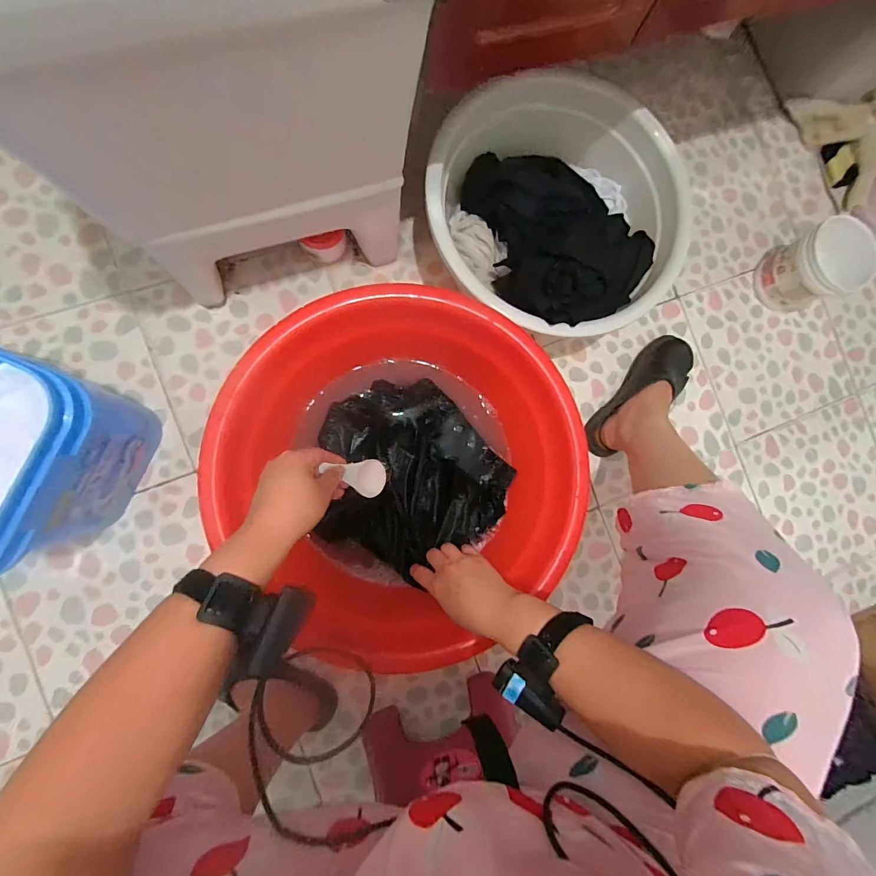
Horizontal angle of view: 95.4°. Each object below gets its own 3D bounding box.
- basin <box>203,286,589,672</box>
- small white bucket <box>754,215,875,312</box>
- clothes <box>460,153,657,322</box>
[{"bbox_3d":[-0.043,0.033,0.585,0.452,0.168,0.425,0,87,-7],"label":"basin"},{"bbox_3d":[0.671,-0.305,0.717,0.112,0.127,0.128,-23,90,-7],"label":"small white bucket"},{"bbox_3d":[0.171,-0.319,0.628,0.210,0.179,0.316,-19,91,-7],"label":"clothes"}]

